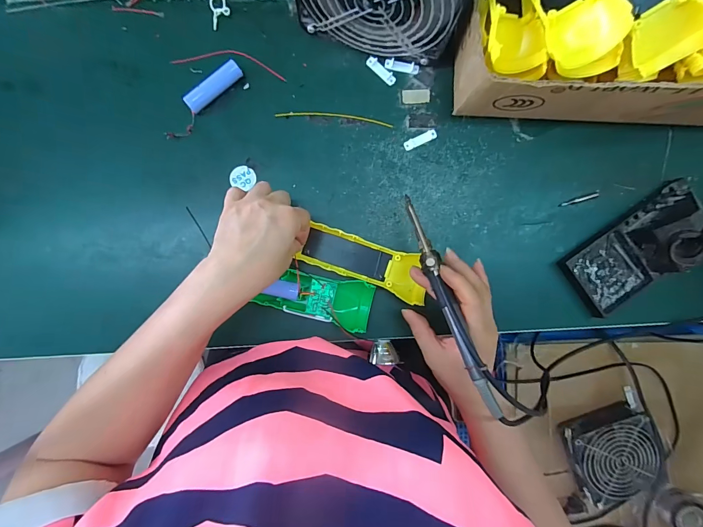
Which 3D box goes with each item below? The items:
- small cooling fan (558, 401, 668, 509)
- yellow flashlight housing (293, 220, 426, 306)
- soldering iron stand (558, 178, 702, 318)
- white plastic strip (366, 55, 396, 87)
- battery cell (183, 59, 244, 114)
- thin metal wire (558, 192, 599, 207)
[{"bbox_3d":[0.399,0.290,0.541,0.127,0.042,0.134,-24,88,1],"label":"small cooling fan"},{"bbox_3d":[0.017,-0.001,0.371,0.132,0.026,0.045,24,88,-4],"label":"yellow flashlight housing"},{"bbox_3d":[0.309,-0.016,0.355,0.157,0.070,0.076,-37,91,-2],"label":"soldering iron stand"},{"bbox_3d":[0.032,-0.208,0.381,0.038,0.004,0.014,41,90,2],"label":"white plastic strip"},{"bbox_3d":[-0.143,-0.183,0.366,0.065,0.018,0.016,-39,88,0],"label":"battery cell"},{"bbox_3d":[0.250,-0.070,0.387,0.043,0.006,0.006,-17,88,1],"label":"thin metal wire"}]

